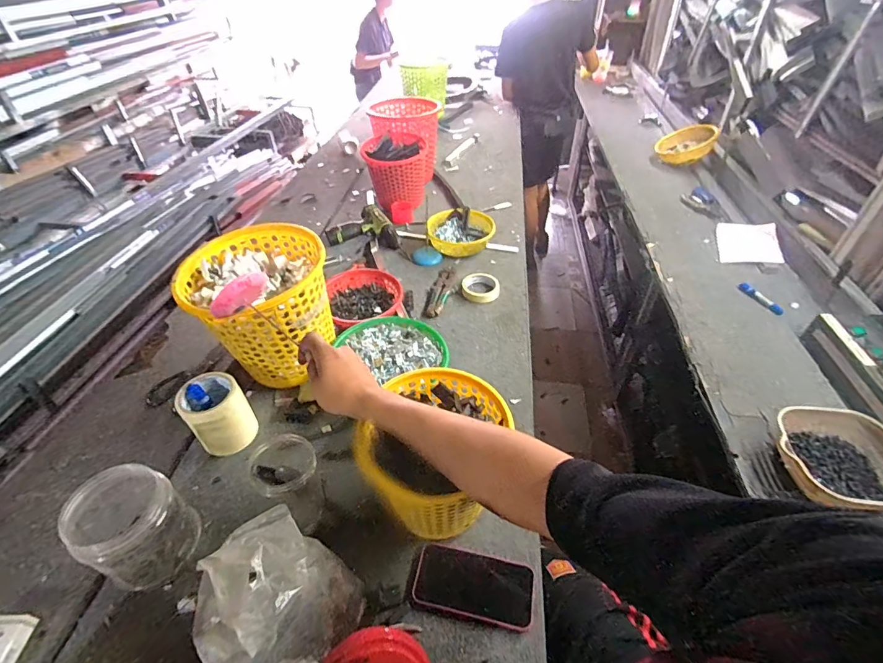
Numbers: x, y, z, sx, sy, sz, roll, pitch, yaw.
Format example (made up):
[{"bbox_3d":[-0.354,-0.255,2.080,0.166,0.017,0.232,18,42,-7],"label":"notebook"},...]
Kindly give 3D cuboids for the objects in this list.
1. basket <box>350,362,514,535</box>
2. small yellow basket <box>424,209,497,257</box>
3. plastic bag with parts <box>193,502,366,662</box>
[{"bbox_3d":[-0.018,0.170,0.615,0.183,0.154,0.192,-1,43,1],"label":"basket"},{"bbox_3d":[0.052,-0.288,1.228,0.199,0.062,0.161,9,44,11],"label":"small yellow basket"},{"bbox_3d":[-0.187,0.310,0.483,0.153,0.143,0.154,19,47,21],"label":"plastic bag with parts"}]

